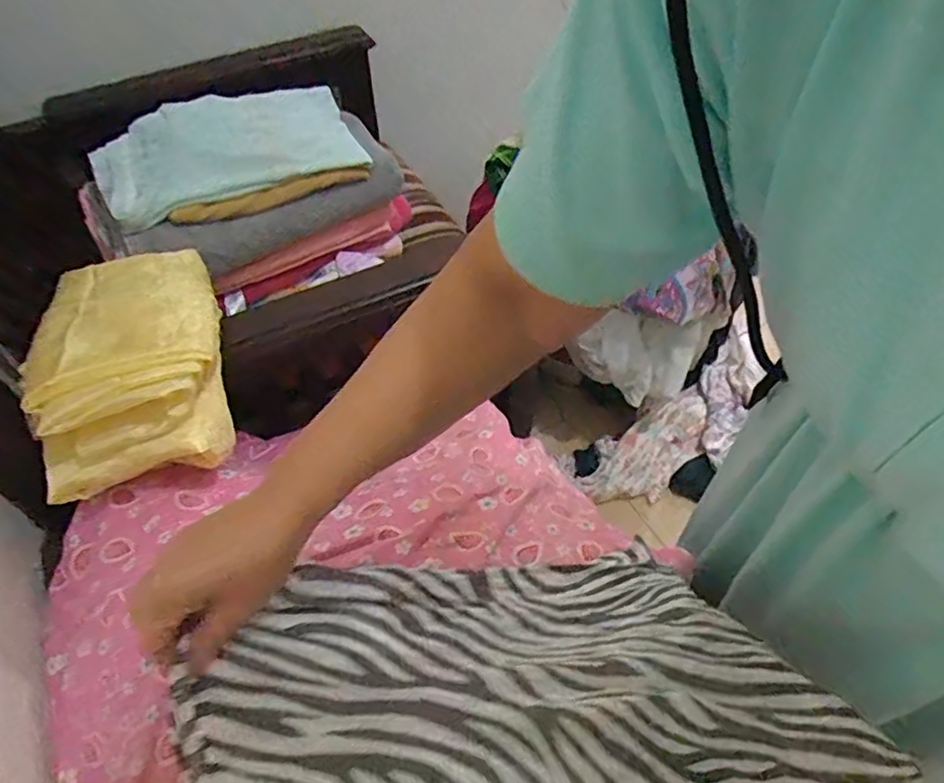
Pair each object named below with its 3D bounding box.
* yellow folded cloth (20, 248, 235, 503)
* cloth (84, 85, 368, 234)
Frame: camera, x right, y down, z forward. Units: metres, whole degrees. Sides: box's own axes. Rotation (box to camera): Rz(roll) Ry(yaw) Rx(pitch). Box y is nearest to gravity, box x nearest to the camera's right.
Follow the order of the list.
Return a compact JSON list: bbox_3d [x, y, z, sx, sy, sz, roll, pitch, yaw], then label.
[{"bbox_3d":[-0.325,-0.037,0.613,0.161,0.088,0.241,-15,54,-10],"label":"yellow folded cloth"},{"bbox_3d":[-0.282,-0.289,0.741,0.294,0.062,0.138,-23,56,-15],"label":"cloth"}]

